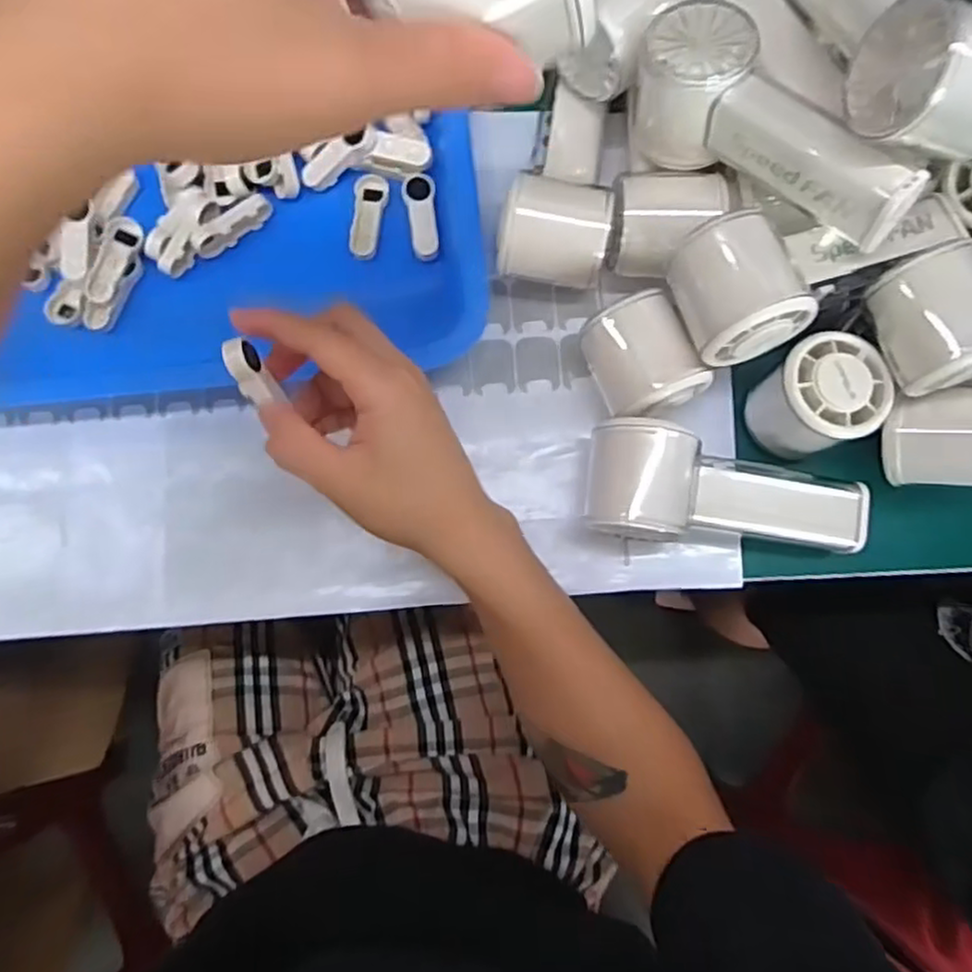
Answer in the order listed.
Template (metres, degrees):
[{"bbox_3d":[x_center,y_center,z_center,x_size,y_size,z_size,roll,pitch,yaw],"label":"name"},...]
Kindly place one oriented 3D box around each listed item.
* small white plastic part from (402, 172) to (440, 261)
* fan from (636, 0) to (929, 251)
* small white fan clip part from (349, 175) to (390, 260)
[{"bbox_3d":[-0.038,-0.159,0.416,0.019,0.006,0.051,-3,83,-2],"label":"small white plastic part"},{"bbox_3d":[0.141,-0.176,0.349,0.050,0.054,0.152,-44,72,-6],"label":"fan"},{"bbox_3d":[-0.069,-0.160,0.418,0.019,0.005,0.051,4,83,-1],"label":"small white fan clip part"}]

